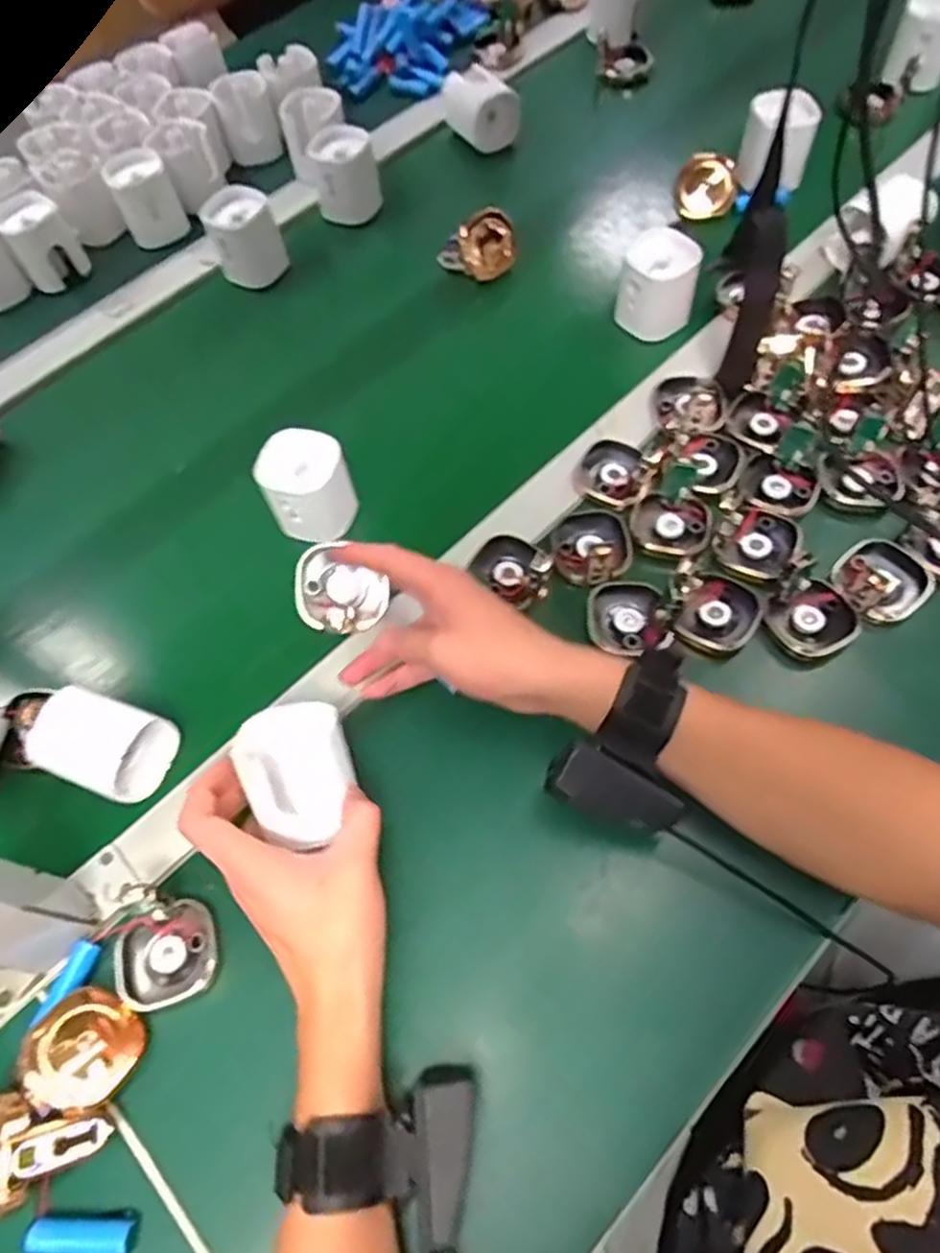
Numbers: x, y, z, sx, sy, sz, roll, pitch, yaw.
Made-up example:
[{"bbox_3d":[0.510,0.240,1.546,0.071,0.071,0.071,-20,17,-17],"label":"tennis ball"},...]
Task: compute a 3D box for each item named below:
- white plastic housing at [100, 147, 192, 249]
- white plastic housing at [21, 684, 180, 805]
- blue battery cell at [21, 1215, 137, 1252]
[{"bbox_3d":[-0.318,-0.417,0.734,0.064,0.065,0.045,-28,62,-12],"label":"white plastic housing"},{"bbox_3d":[-0.229,0.076,0.473,0.074,0.049,0.053,17,63,13],"label":"white plastic housing"},{"bbox_3d":[-0.191,0.300,0.370,0.054,0.014,0.014,-1,60,3],"label":"blue battery cell"}]

